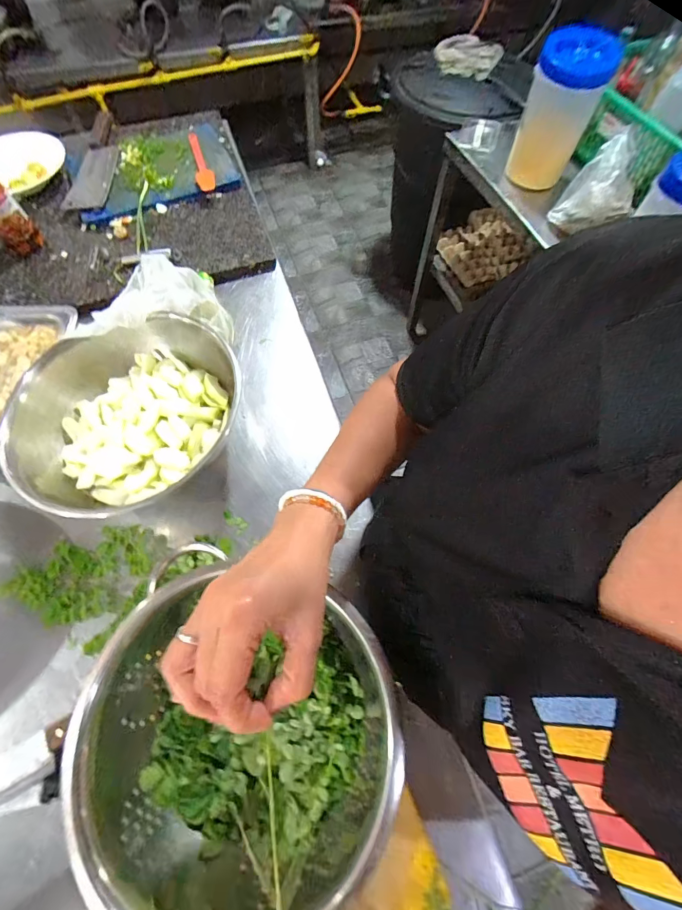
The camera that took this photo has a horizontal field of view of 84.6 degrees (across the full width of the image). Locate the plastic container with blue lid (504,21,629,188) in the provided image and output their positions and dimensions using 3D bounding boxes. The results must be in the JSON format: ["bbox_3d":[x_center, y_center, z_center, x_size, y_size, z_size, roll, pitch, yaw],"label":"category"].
[{"bbox_3d":[0.562,-0.885,0.979,0.169,0.277,0.209,25,66,11],"label":"plastic container with blue lid"}]

